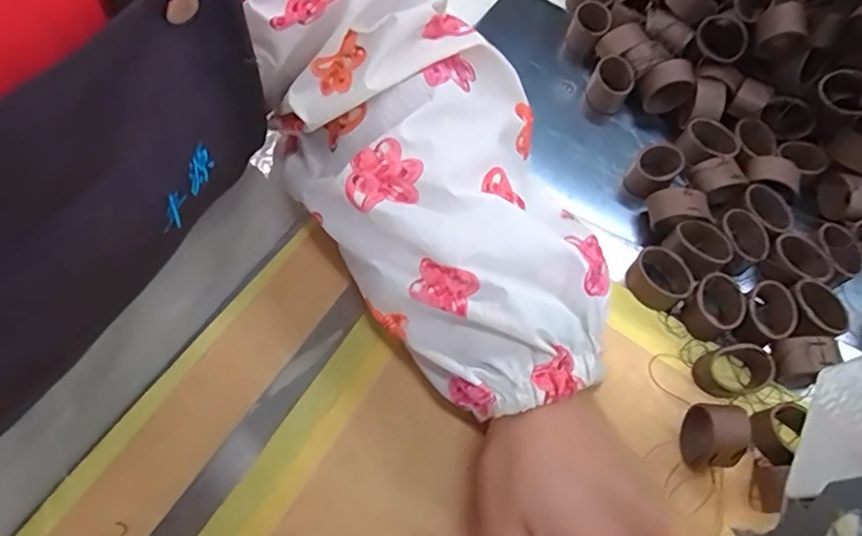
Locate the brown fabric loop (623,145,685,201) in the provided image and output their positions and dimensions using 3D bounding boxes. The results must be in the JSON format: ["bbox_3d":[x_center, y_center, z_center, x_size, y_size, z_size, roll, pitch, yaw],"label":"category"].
[{"bbox_3d":[0.129,-0.057,0.331,0.024,0.023,0.033,35,65,17],"label":"brown fabric loop"}]

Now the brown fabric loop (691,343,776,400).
[{"bbox_3d":[0.150,0.052,0.285,0.031,0.022,0.026,-21,69,-18],"label":"brown fabric loop"}]

